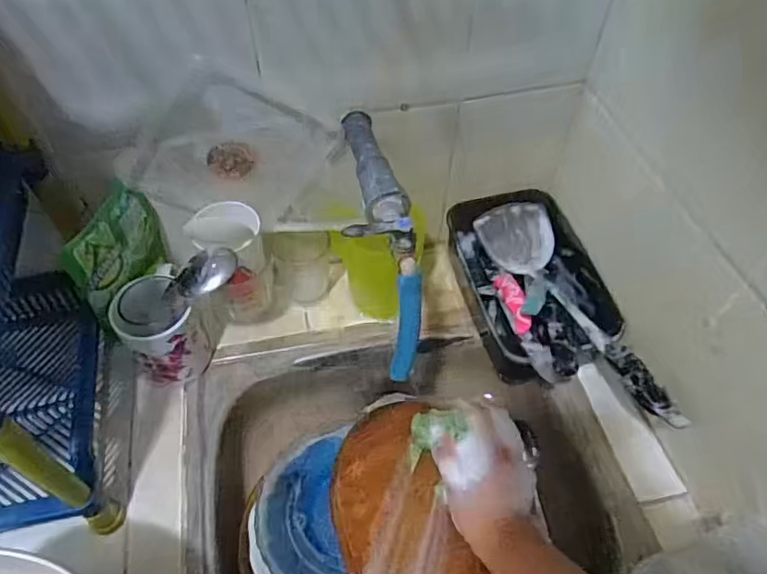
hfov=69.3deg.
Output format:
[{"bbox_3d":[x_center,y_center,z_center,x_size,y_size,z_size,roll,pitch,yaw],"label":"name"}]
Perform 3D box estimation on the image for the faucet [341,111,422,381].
[{"bbox_3d":[-0.009,-0.059,0.499,0.061,0.119,0.266,-9,67,-8],"label":"faucet"}]

